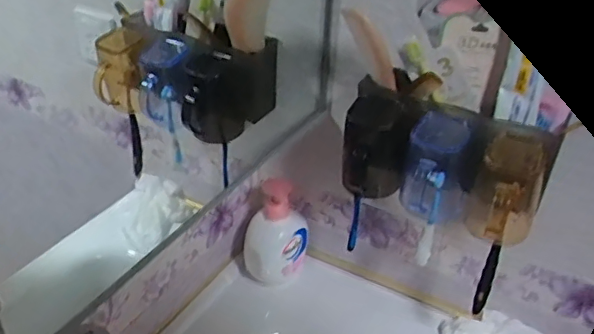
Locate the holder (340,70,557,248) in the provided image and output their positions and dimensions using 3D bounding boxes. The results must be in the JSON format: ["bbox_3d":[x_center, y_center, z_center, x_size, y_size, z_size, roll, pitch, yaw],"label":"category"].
[{"bbox_3d":[0.161,-0.012,0.631,0.215,0.135,0.114,13,35,17],"label":"holder"}]

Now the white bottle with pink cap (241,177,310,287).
[{"bbox_3d":[-0.031,0.094,0.860,0.091,0.151,0.075,11,34,14],"label":"white bottle with pink cap"}]

